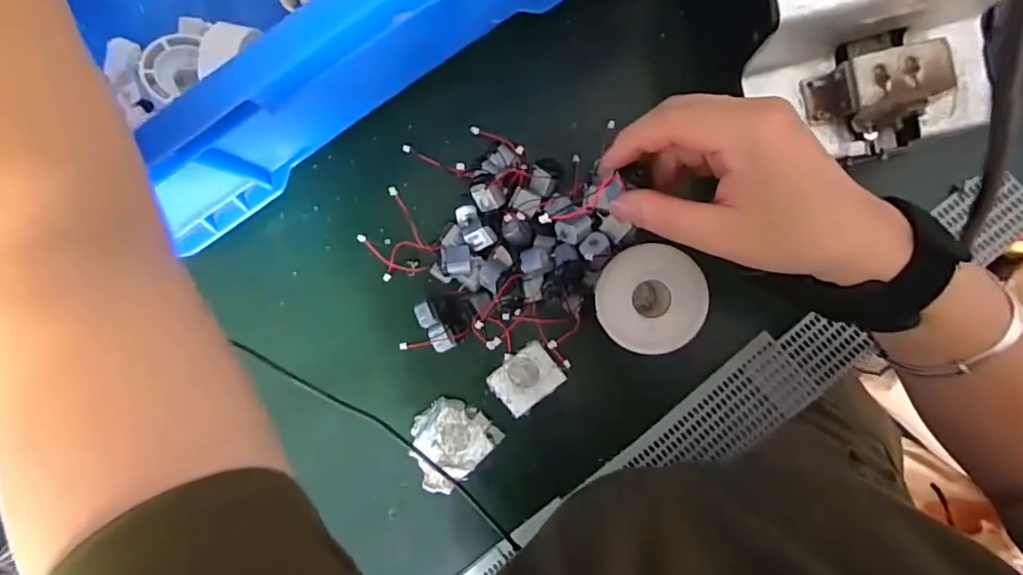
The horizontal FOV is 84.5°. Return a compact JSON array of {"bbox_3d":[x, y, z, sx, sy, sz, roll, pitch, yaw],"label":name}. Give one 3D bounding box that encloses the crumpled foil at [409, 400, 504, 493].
[{"bbox_3d":[-0.046,0.112,0.404,0.052,0.006,0.064,43,96,7],"label":"crumpled foil"}]

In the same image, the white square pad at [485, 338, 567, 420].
[{"bbox_3d":[0.010,0.064,0.397,0.048,0.004,0.035,-39,84,6],"label":"white square pad"}]

